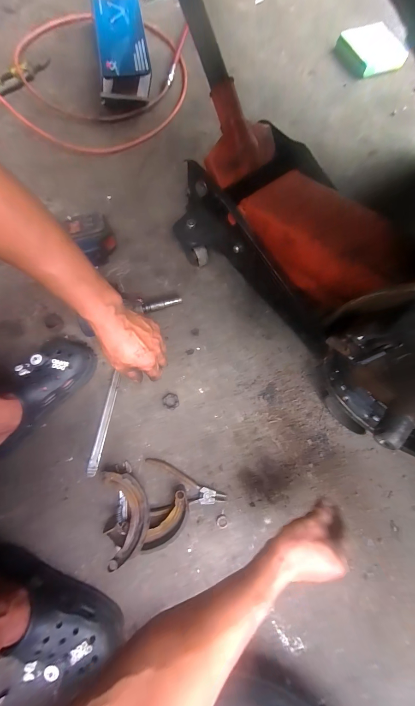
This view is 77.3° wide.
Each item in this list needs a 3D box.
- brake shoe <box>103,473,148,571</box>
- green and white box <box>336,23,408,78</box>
[{"bbox_3d":[-0.131,0.265,0.434,0.068,0.024,0.135,-16,59,-6],"label":"brake shoe"},{"bbox_3d":[0.468,-0.868,0.745,0.152,0.031,0.164,-25,75,-8],"label":"green and white box"}]

